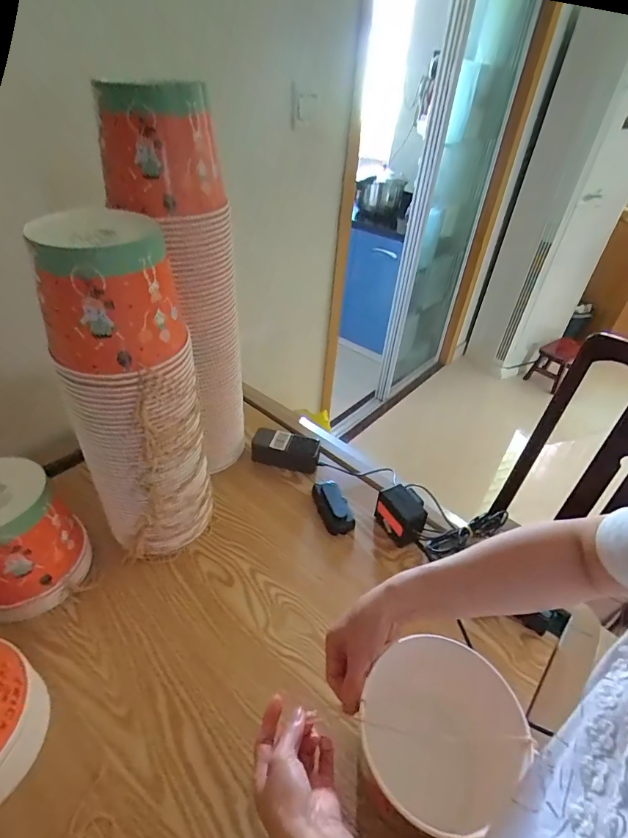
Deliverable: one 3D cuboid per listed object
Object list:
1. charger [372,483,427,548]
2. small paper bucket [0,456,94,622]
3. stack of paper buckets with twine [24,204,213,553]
[{"bbox_3d":[0.150,0.163,0.721,0.059,0.079,0.088,-17,43,-26],"label":"charger"},{"bbox_3d":[-0.407,0.165,0.579,0.141,0.167,0.138,3,38,-3],"label":"small paper bucket"},{"bbox_3d":[-0.230,-0.003,0.571,0.159,0.473,0.126,-18,44,-27],"label":"stack of paper buckets with twine"}]

